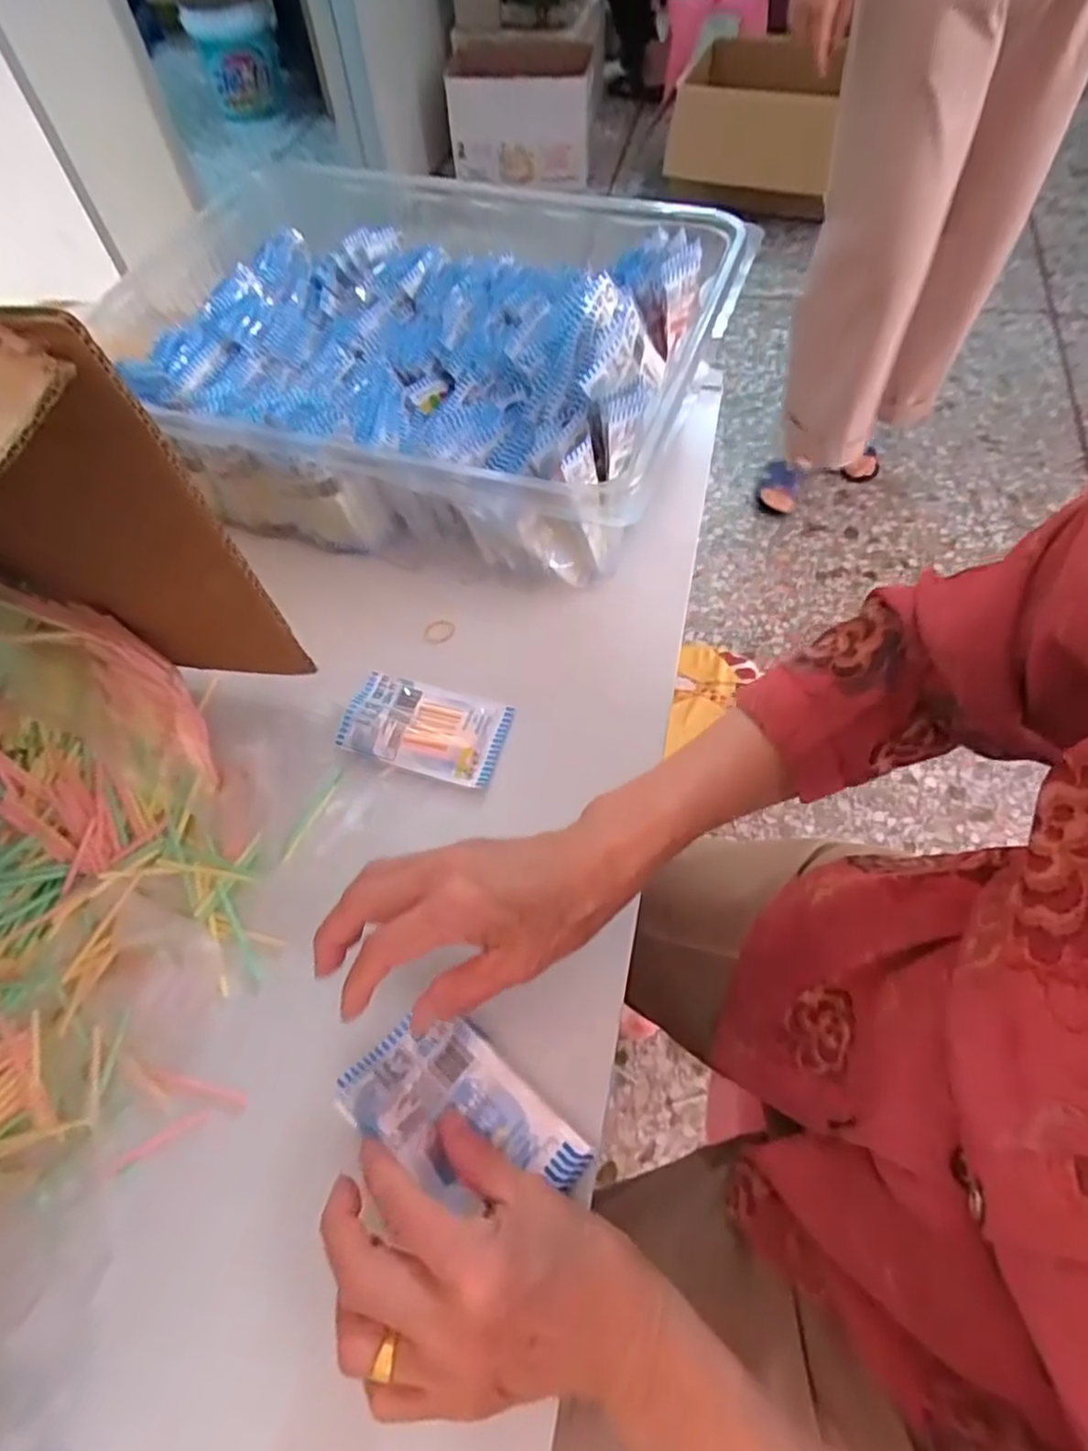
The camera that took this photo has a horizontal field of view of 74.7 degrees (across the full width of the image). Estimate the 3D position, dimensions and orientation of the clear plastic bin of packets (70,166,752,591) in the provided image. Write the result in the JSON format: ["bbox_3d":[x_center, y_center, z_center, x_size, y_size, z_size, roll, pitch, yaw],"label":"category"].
[{"bbox_3d":[-0.075,-0.294,0.579,0.414,0.131,0.379,18,61,14],"label":"clear plastic bin of packets"}]

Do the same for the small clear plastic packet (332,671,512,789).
[{"bbox_3d":[-0.078,-0.001,0.468,0.102,0.009,0.063,12,60,11],"label":"small clear plastic packet"}]

